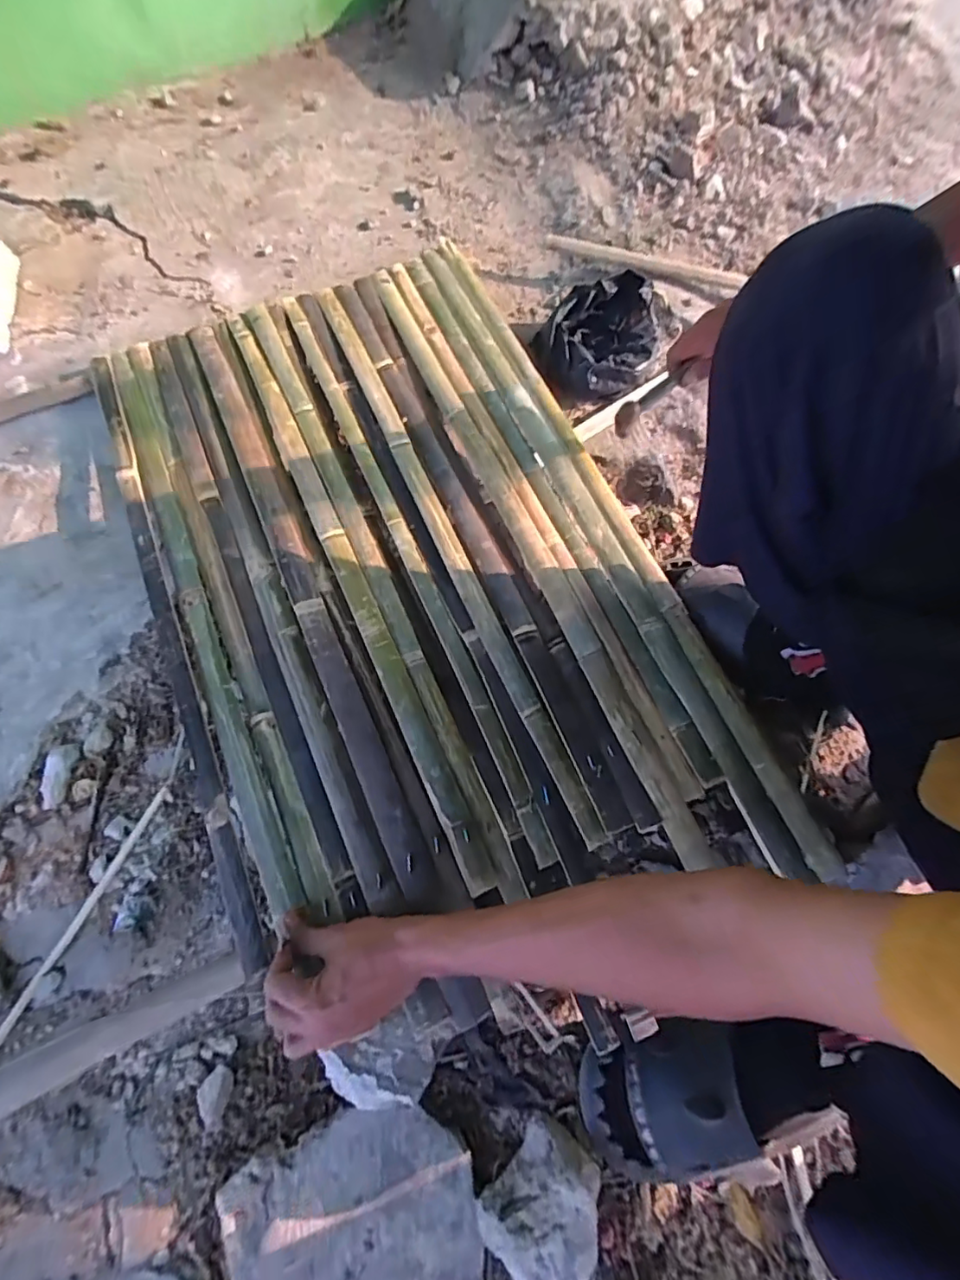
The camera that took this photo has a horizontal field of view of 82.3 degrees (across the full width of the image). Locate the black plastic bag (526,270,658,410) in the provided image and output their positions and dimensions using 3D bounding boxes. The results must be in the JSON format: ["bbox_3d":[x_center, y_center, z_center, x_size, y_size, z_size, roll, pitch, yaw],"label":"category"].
[{"bbox_3d":[0.178,-0.450,0.826,0.180,0.089,0.166,1,68,-7],"label":"black plastic bag"}]

